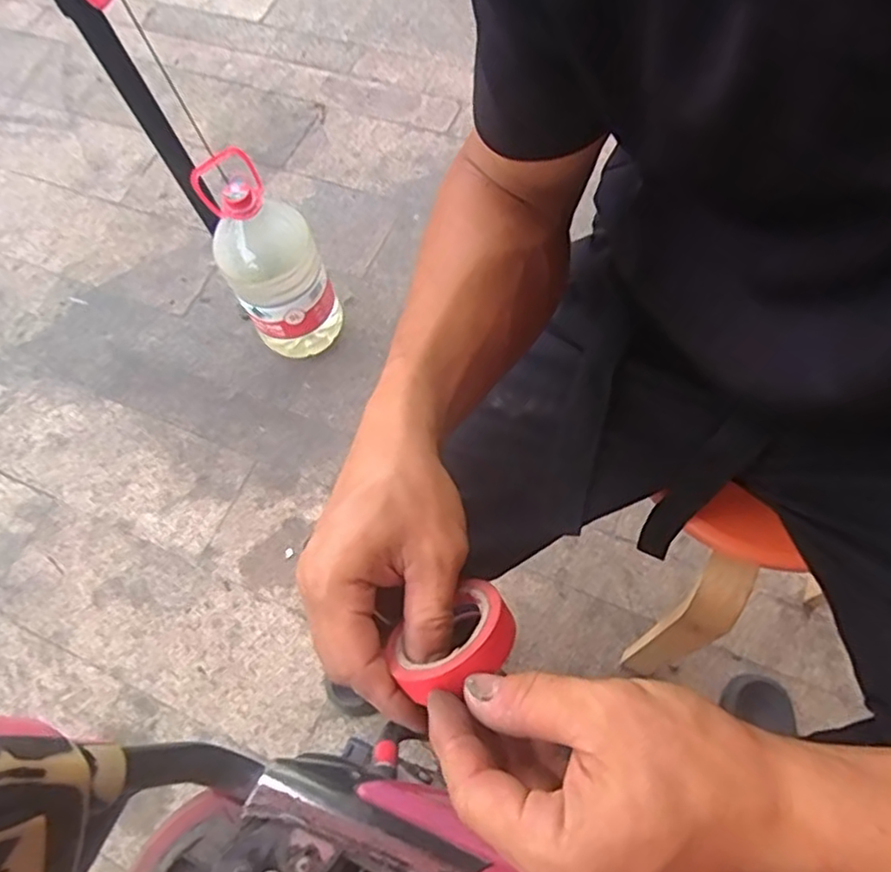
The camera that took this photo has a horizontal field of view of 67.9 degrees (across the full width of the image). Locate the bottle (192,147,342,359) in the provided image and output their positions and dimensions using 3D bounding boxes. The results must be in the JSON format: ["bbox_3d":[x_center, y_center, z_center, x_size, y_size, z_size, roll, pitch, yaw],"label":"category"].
[{"bbox_3d":[-0.278,-0.271,1.089,0.156,0.349,0.134,-29,69,-10],"label":"bottle"}]

